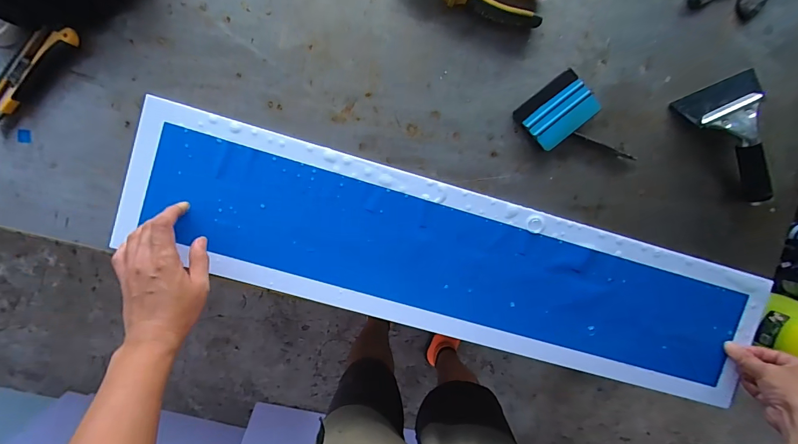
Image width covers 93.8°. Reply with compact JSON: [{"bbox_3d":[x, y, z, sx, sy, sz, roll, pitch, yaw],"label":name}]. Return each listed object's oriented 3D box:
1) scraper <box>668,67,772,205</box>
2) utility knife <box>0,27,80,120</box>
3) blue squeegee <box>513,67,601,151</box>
[{"bbox_3d":[0.463,-0.106,0.507,0.121,0.034,0.177,-23,96,-1],"label":"scraper"},{"bbox_3d":[-0.444,-0.177,0.447,0.029,0.022,0.148,44,92,-6],"label":"utility knife"},{"bbox_3d":[0.211,-0.149,0.497,0.097,0.016,0.071,-37,96,1],"label":"blue squeegee"}]

